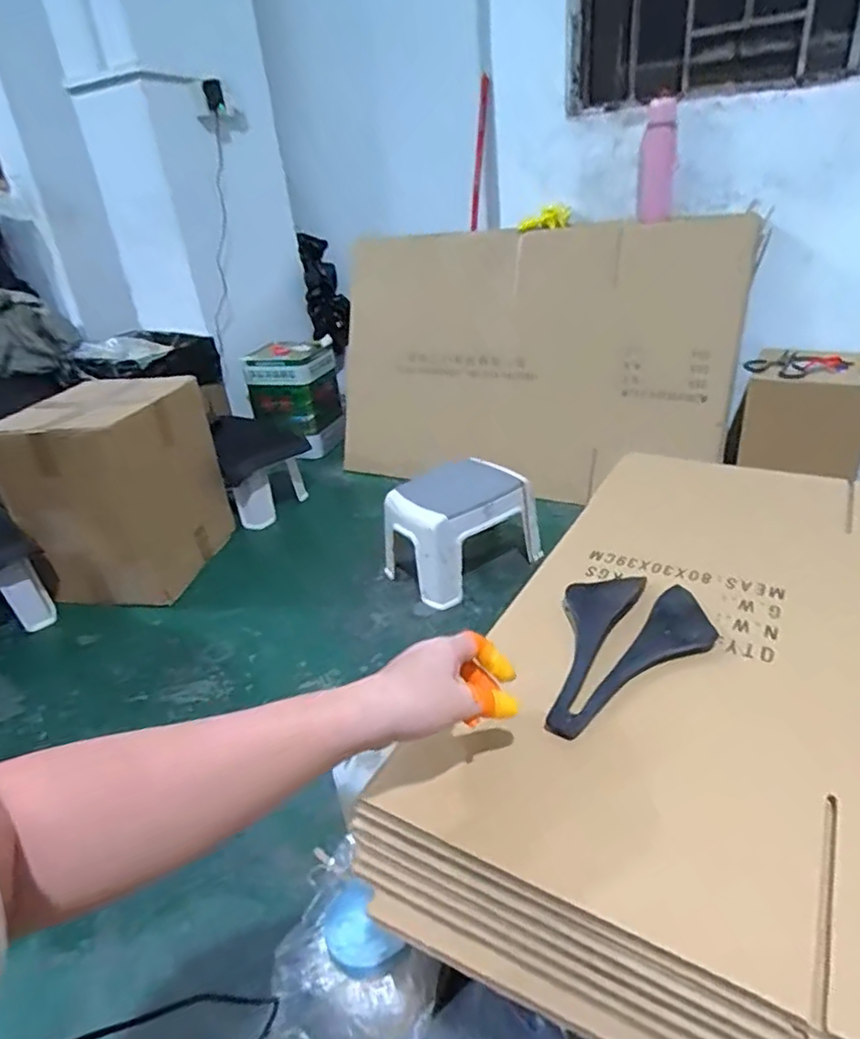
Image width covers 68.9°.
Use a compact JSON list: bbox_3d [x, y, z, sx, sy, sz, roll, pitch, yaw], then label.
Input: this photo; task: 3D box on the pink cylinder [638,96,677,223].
[{"bbox_3d":[0.555,-0.870,1.534,0.076,0.245,0.064,-4,28,4],"label":"pink cylinder"}]

